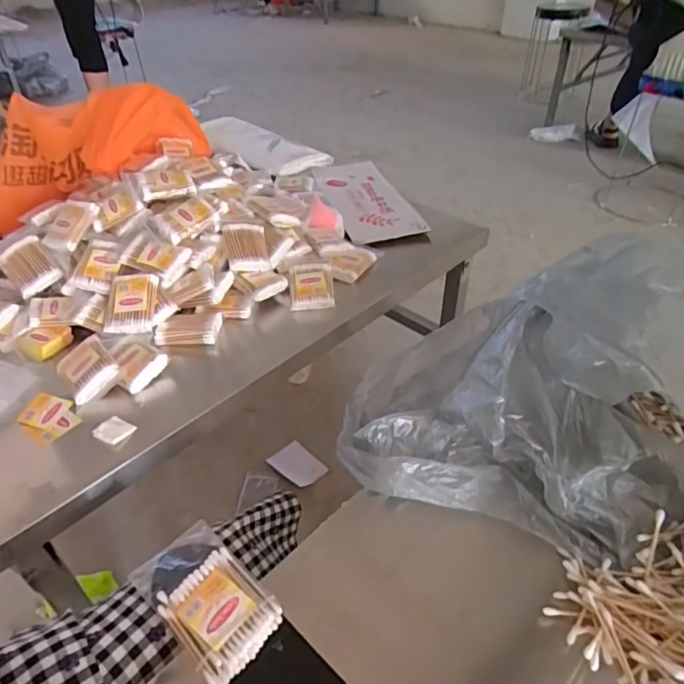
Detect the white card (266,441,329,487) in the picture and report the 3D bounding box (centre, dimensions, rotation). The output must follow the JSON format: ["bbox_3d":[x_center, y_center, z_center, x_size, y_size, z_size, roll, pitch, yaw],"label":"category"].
[{"bbox_3d":[-0.092,0.254,1.061,0.108,0.005,0.073,33,57,32],"label":"white card"}]

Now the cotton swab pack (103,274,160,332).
[{"bbox_3d":[-0.255,-0.046,0.620,0.058,0.016,0.075,-1,71,1],"label":"cotton swab pack"}]

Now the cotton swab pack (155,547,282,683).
[{"bbox_3d":[-0.085,0.193,0.366,0.077,0.013,0.062,32,50,33],"label":"cotton swab pack"}]

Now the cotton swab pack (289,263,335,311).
[{"bbox_3d":[-0.041,-0.077,0.694,0.058,0.025,0.075,-3,40,-3],"label":"cotton swab pack"}]

